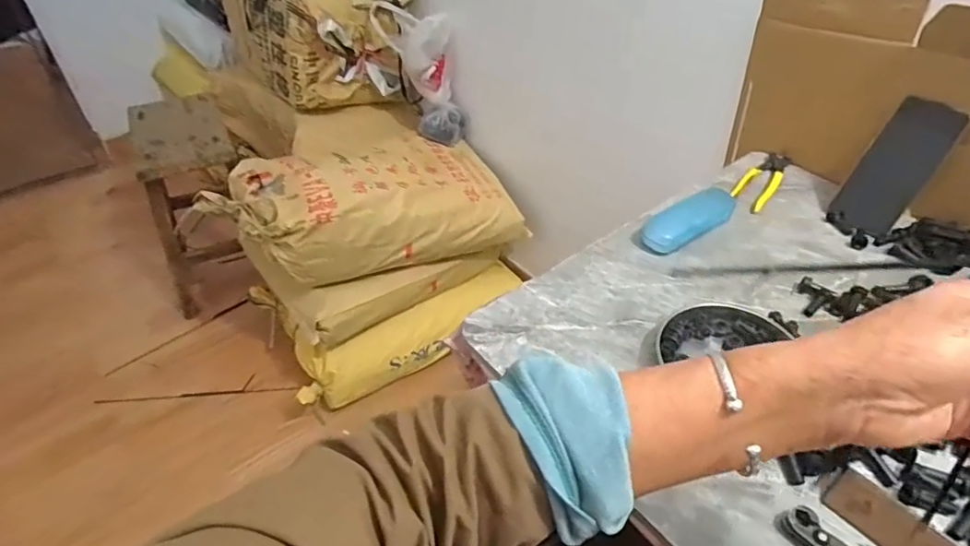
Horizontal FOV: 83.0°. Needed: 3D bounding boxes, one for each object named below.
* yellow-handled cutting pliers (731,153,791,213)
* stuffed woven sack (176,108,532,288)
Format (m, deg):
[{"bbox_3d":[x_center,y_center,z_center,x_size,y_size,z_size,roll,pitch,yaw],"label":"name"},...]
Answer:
[{"bbox_3d":[0.399,-0.134,0.787,0.046,0.009,0.172,29,50,28],"label":"yellow-handled cutting pliers"},{"bbox_3d":[-0.260,-0.165,1.305,0.644,0.225,0.318,-10,42,-30],"label":"stuffed woven sack"}]

